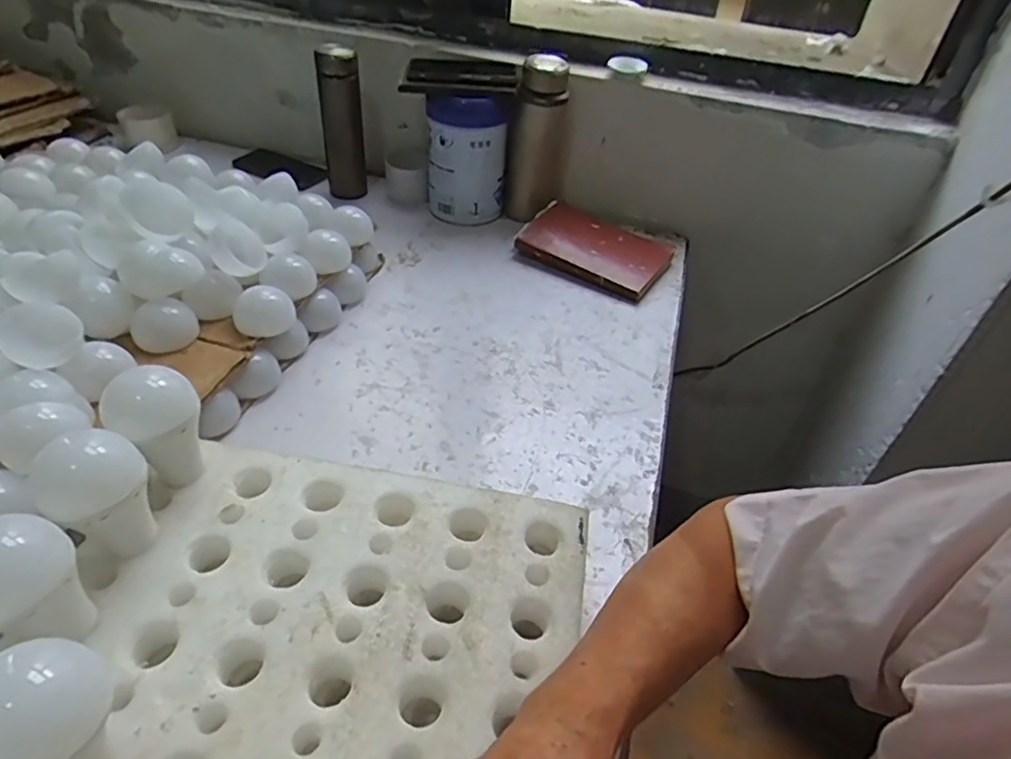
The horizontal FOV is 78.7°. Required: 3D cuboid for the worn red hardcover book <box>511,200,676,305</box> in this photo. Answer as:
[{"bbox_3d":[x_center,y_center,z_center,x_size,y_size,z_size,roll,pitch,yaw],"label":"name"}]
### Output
[{"bbox_3d":[0.139,-0.201,0.938,0.206,0.019,0.146,32,53,15],"label":"worn red hardcover book"}]

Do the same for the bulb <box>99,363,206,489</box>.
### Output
[{"bbox_3d":[-0.271,0.041,0.484,0.060,0.090,0.061,-22,47,-31],"label":"bulb"}]

